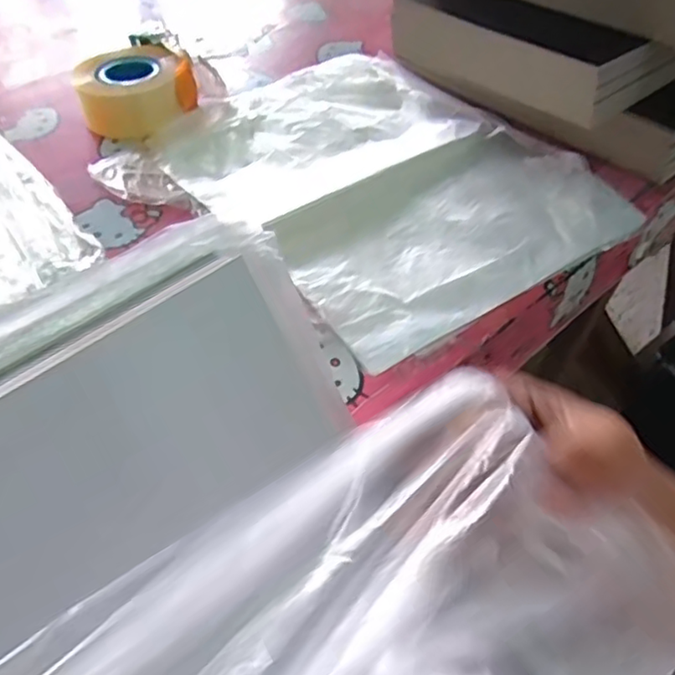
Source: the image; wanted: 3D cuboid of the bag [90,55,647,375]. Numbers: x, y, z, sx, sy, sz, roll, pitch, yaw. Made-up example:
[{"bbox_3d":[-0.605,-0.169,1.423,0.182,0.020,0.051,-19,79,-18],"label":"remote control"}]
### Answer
[{"bbox_3d":[0.023,-0.165,0.622,0.359,0.021,0.425,-31,54,-24],"label":"bag"}]

